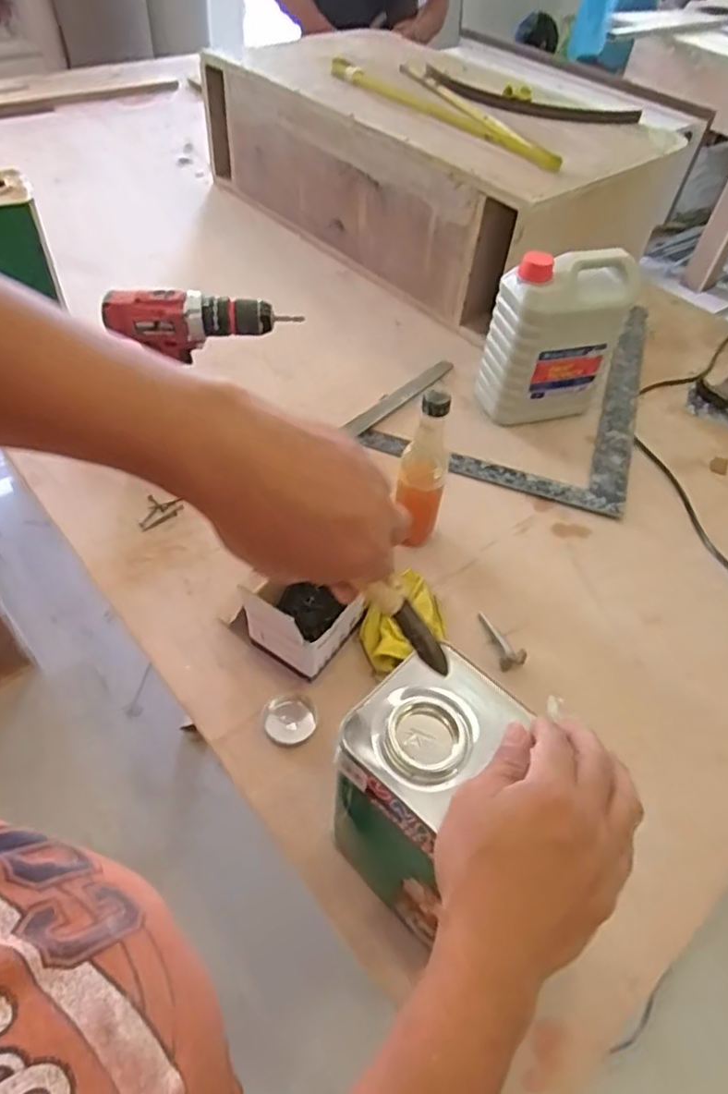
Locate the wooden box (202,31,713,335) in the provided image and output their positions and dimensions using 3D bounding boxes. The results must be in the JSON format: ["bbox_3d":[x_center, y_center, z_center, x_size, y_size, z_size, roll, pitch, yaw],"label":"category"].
[{"bbox_3d":[0.189,-0.815,1.294,0.861,0.246,0.696,38,58,23],"label":"wooden box"}]

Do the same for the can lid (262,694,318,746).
[{"bbox_3d":[-0.074,0.172,0.627,0.053,0.006,0.051,2,51,-3],"label":"can lid"}]

